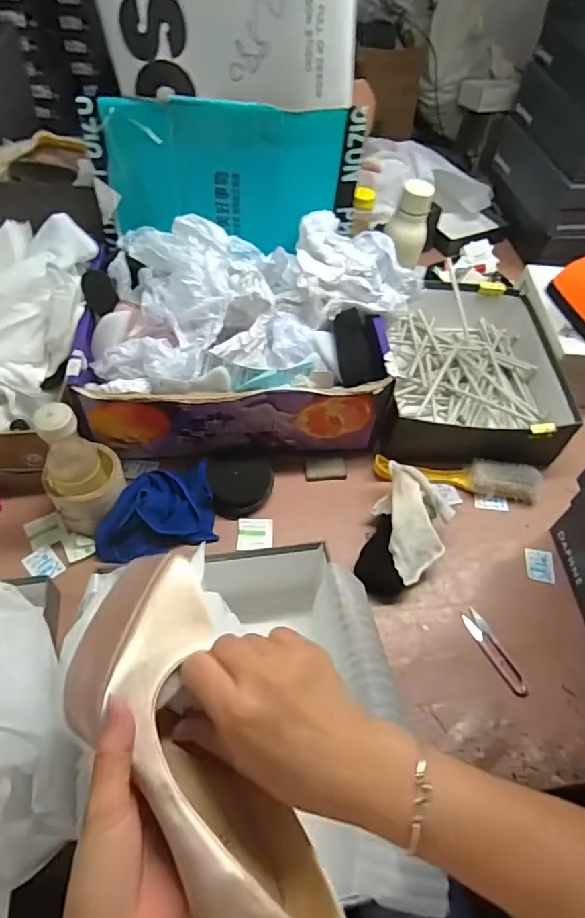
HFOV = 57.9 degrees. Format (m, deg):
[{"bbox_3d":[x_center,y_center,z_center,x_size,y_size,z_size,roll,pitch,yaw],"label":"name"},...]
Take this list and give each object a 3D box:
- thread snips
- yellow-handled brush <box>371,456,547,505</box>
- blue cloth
[{"bbox_3d":[0.233,0.222,0.611,0.025,0.004,0.103,-15,56,-16],"label":"thread snips"},{"bbox_3d":[0.229,0.025,0.733,0.226,0.038,0.052,4,53,-2],"label":"yellow-handled brush"},{"bbox_3d":[-0.172,0.067,0.664,0.149,0.047,0.092,-15,56,-15],"label":"blue cloth"}]

